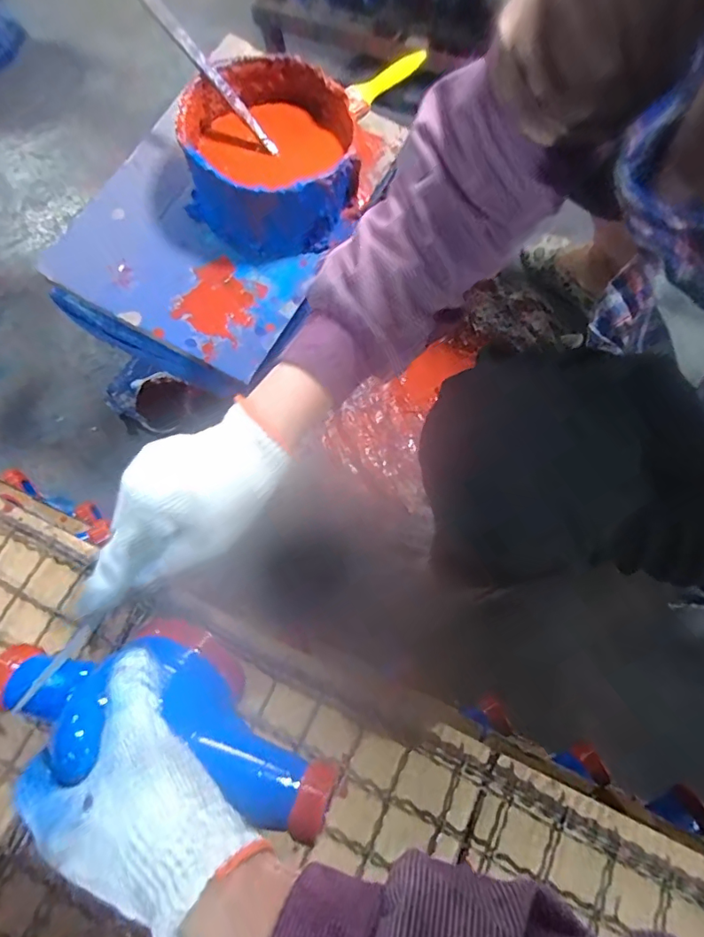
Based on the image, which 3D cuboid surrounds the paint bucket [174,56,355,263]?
[{"bbox_3d":[-0.086,-0.314,0.512,0.172,0.112,0.142,-22,72,-5],"label":"paint bucket"}]

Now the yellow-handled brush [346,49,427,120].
[{"bbox_3d":[0.039,-0.467,0.595,0.024,0.022,0.121,42,78,15],"label":"yellow-handled brush"}]

